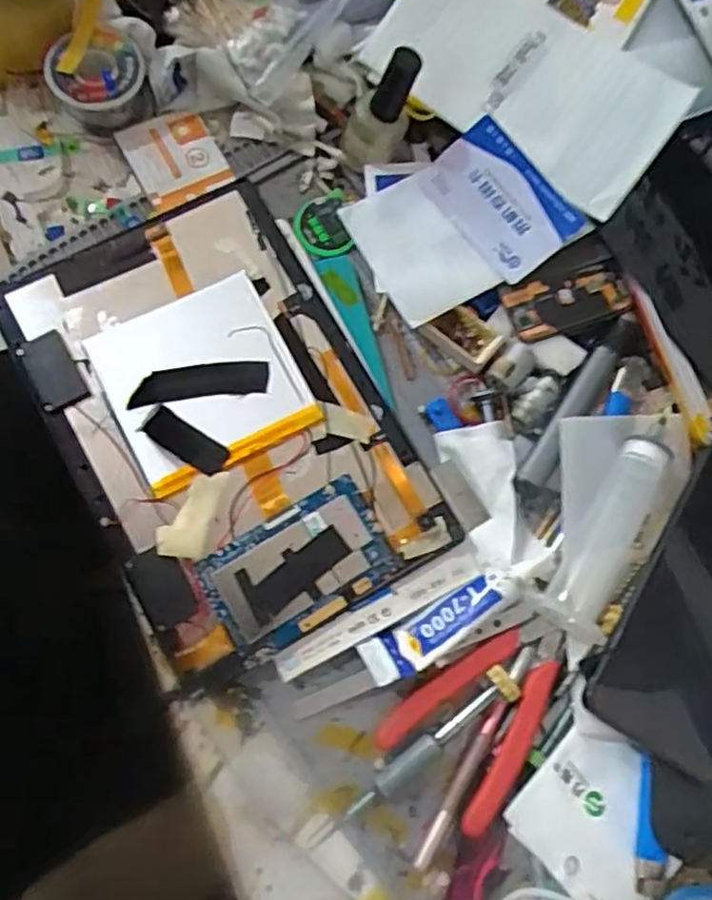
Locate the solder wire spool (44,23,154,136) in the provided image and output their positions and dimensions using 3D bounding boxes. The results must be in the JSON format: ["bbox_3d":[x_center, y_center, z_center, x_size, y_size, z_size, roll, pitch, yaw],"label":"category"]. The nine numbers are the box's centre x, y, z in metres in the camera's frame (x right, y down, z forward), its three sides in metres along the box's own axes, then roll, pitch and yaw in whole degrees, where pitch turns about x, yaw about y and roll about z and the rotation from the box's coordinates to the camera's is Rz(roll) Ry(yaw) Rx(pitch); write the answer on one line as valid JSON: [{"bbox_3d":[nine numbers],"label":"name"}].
[{"bbox_3d":[-0.150,-0.217,0.404,0.052,0.034,0.053,1,76,-6],"label":"solder wire spool"}]

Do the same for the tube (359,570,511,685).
[{"bbox_3d":[0.042,0.088,0.347,0.083,0.017,0.023,-27,81,-12],"label":"tube"}]

